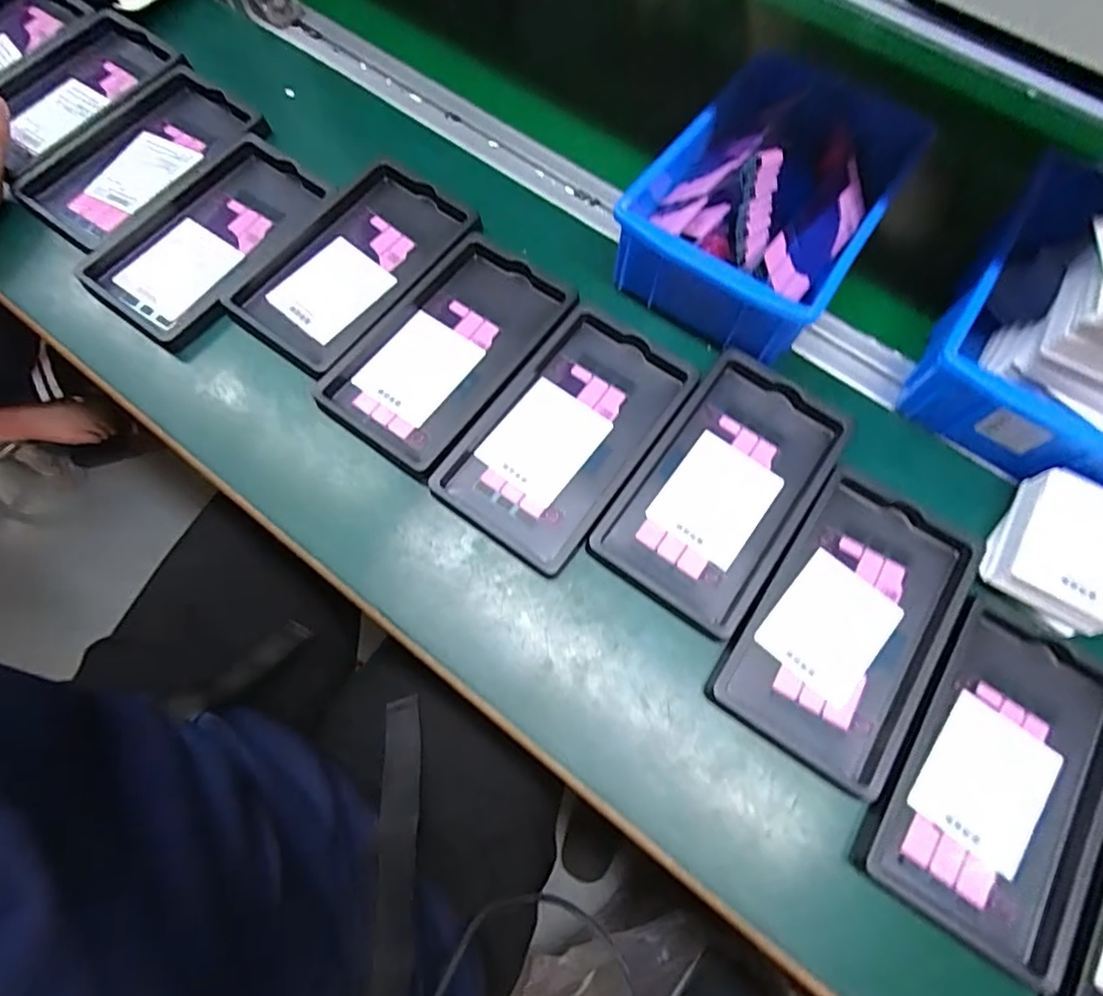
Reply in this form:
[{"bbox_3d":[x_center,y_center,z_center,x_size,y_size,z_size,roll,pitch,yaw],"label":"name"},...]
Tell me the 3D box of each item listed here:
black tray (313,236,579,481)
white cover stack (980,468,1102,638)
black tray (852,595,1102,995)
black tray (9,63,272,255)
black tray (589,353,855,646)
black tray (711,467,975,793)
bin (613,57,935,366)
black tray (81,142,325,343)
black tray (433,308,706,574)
[{"bbox_3d":[-0.063,-0.093,0.375,0.091,0.021,0.156,35,71,11],"label":"black tray"},{"bbox_3d":[0.283,0.030,0.324,0.063,0.028,0.074,31,71,9],"label":"white cover stack"},{"bbox_3d":[0.228,0.142,0.300,0.093,0.016,0.154,35,71,11],"label":"black tray"},{"bbox_3d":[-0.302,-0.249,0.434,0.100,0.028,0.154,41,72,13],"label":"black tray"},{"bbox_3d":[0.101,-0.006,0.347,0.089,0.019,0.154,34,71,11],"label":"black tray"},{"bbox_3d":[0.162,0.068,0.324,0.094,0.017,0.155,34,71,10],"label":"black tray"},{"bbox_3d":[0.137,-0.187,0.381,0.131,0.072,0.194,36,71,11],"label":"bin"},{"bbox_3d":[-0.233,-0.177,0.412,0.094,0.023,0.152,35,71,11],"label":"black tray"},{"bbox_3d":[0.010,-0.037,0.357,0.089,0.020,0.153,34,71,11],"label":"black tray"}]

